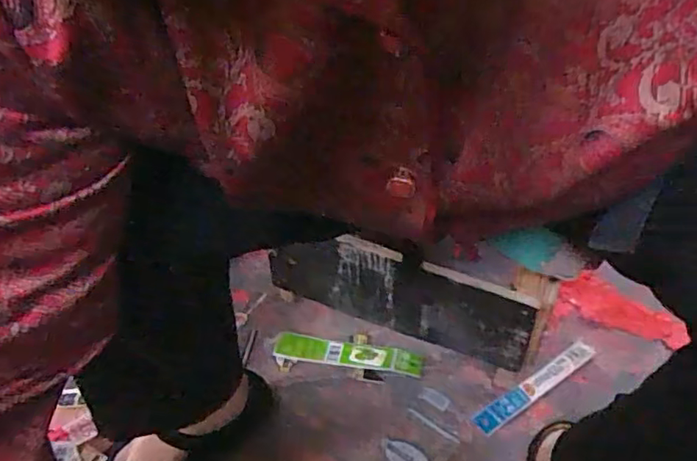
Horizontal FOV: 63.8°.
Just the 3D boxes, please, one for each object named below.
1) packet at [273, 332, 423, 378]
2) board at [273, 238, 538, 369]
[{"bbox_3d":[-0.001,0.145,0.665,0.176,0.011,0.035,7,44,8],"label":"packet"},{"bbox_3d":[0.046,0.068,0.602,0.289,0.121,0.015,17,46,18],"label":"board"}]

